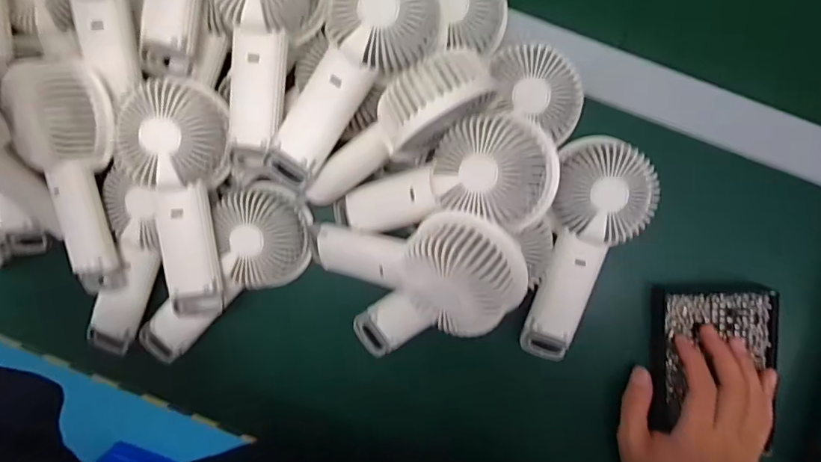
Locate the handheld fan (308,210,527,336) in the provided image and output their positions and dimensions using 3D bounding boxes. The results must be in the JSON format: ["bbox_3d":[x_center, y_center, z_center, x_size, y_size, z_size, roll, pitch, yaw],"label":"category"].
[{"bbox_3d":[-0.002,0.023,0.354,0.168,0.035,0.079,9,97,29],"label":"handheld fan"}]

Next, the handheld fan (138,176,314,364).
[{"bbox_3d":[-0.157,0.047,0.408,0.082,0.043,0.188,37,97,0],"label":"handheld fan"}]

